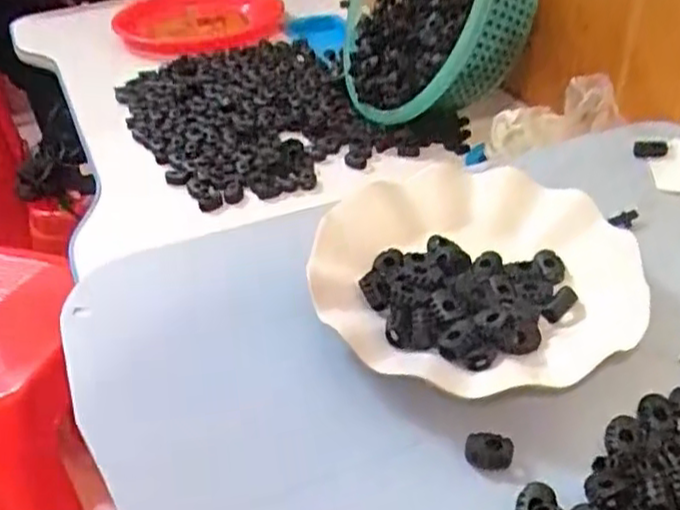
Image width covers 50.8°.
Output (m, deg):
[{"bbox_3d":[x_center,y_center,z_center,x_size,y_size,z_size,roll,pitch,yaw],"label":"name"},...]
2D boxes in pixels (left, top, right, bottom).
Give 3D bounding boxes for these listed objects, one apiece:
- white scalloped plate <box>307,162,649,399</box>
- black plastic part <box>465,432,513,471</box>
[{"bbox_3d":[0.072,0.006,0.405,0.168,0.024,0.166,-1,39,1],"label":"white scalloped plate"},{"bbox_3d":[0.069,0.091,0.331,0.021,0.007,0.015,8,40,12],"label":"black plastic part"}]

